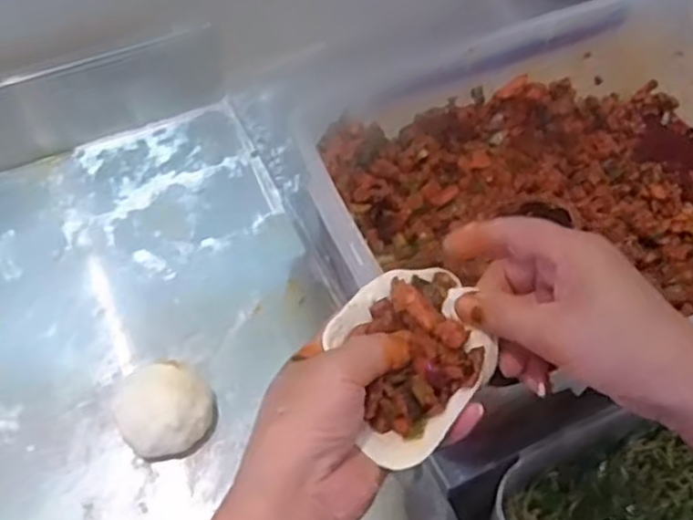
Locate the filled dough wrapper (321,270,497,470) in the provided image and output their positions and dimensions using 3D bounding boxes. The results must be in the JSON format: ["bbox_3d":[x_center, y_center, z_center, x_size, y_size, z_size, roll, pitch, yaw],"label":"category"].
[{"bbox_3d":[0.035,0.049,0.363,0.073,0.031,0.086,-20,58,-13],"label":"filled dough wrapper"}]

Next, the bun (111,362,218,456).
[{"bbox_3d":[-0.137,0.117,0.550,0.069,0.042,0.064,0,56,0],"label":"bun"}]

